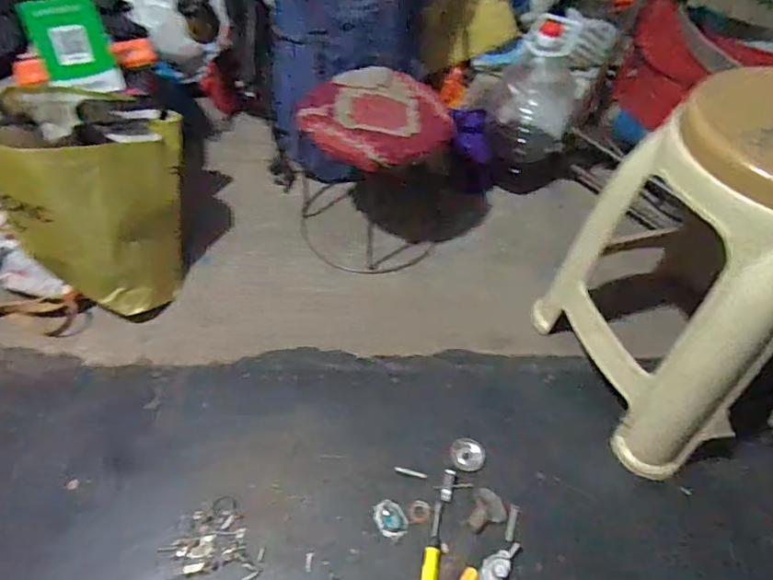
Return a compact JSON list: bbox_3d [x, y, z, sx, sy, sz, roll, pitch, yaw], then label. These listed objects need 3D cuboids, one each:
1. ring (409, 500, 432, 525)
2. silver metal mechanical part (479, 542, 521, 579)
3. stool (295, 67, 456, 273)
[{"bbox_3d":[0.045,0.295,0.712,0.028,0.004,0.031,13,51,8],"label":"ring"},{"bbox_3d":[0.140,0.350,0.672,0.083,0.015,0.030,-36,61,-28],"label":"silver metal mechanical part"},{"bbox_3d":[-0.032,-0.221,0.968,0.252,0.246,0.234,-5,51,-7],"label":"stool"}]

